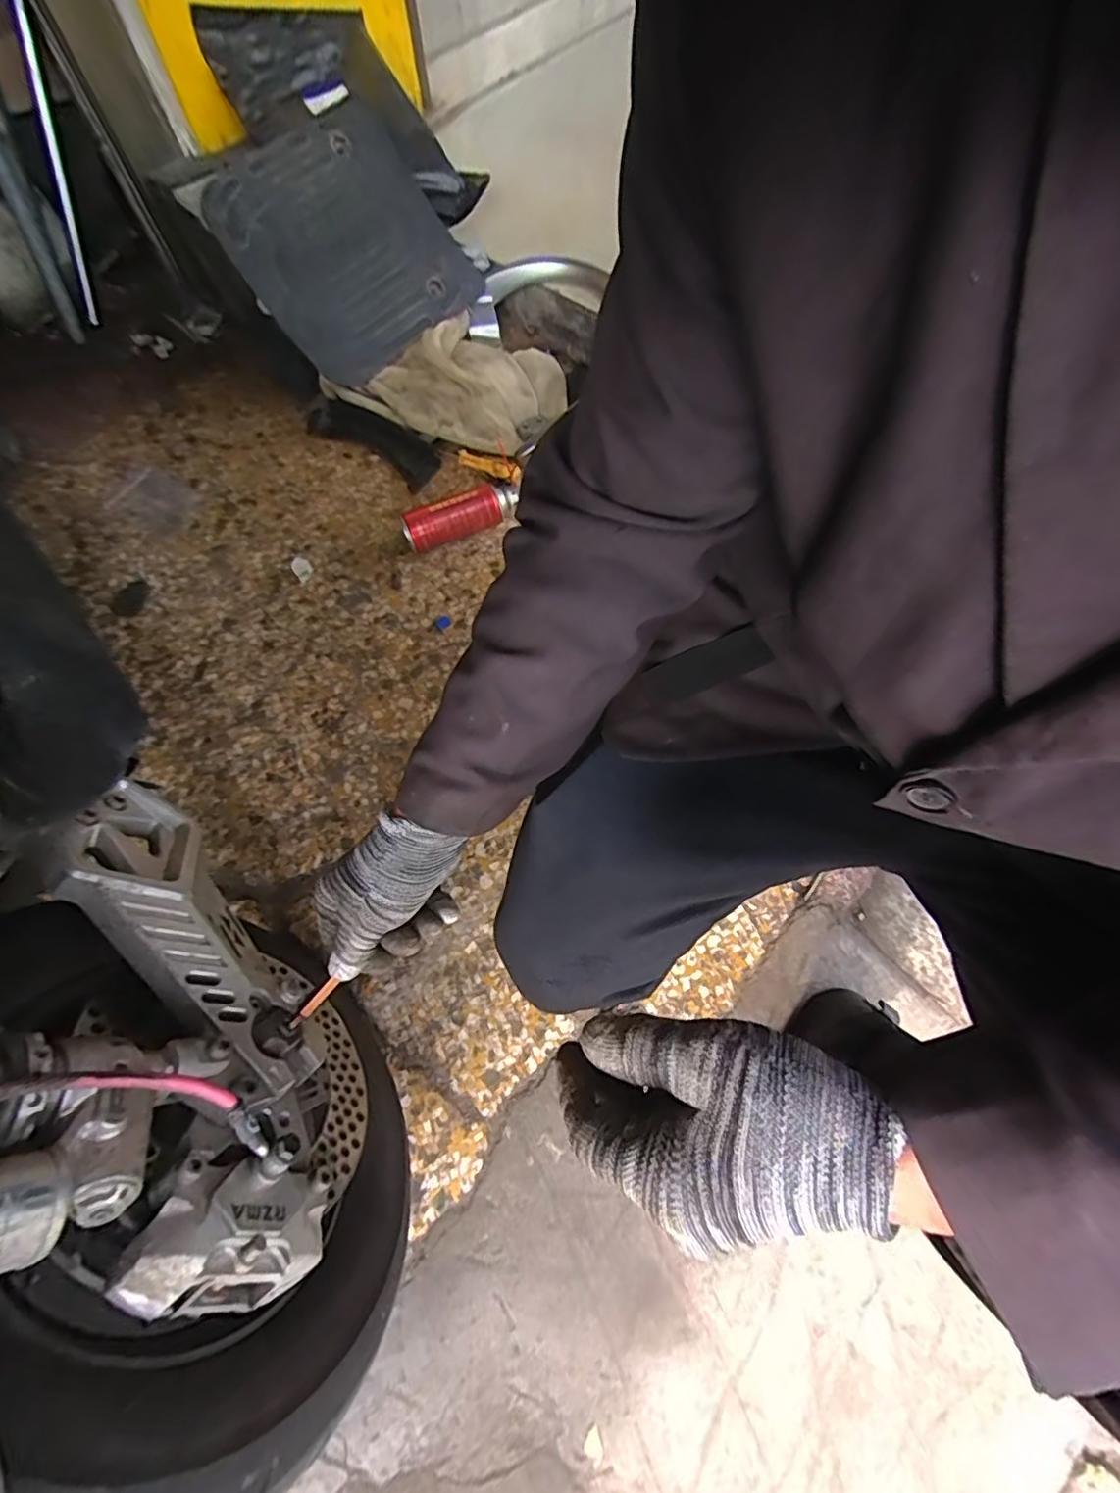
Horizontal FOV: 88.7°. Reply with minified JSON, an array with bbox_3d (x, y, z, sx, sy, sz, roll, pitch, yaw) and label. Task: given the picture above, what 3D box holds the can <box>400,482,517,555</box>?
[{"bbox_3d":[-0.150,-0.356,0.879,0.184,0.061,0.050,-24,69,-9],"label":"can"}]

